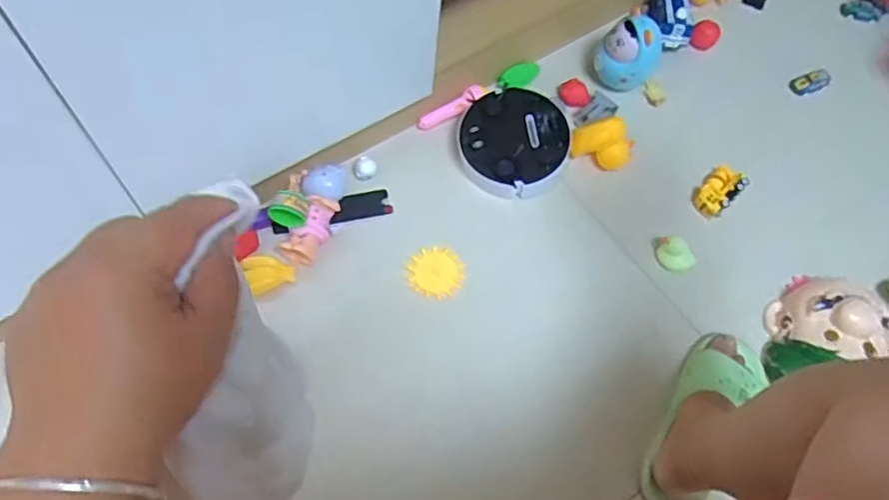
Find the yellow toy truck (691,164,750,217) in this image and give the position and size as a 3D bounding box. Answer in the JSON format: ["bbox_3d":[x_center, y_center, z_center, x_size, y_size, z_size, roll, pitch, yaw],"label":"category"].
[{"bbox_3d":[0.406,-0.089,0.946,0.052,0.035,0.076,41,69,15],"label":"yellow toy truck"}]

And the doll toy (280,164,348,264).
[{"bbox_3d":[-0.175,-0.055,0.858,0.073,0.066,0.129,1,65,-3],"label":"doll toy"}]

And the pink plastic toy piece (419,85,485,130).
[{"bbox_3d":[0.014,-0.214,0.965,0.118,0.018,0.030,-32,70,-17],"label":"pink plastic toy piece"}]

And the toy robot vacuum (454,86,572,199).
[{"bbox_3d":[0.101,-0.160,0.931,0.156,0.044,0.154,1,65,-2],"label":"toy robot vacuum"}]

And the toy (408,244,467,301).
[{"bbox_3d":[-0.012,0.029,0.868,0.073,0.014,0.066,15,65,4],"label":"toy"}]

